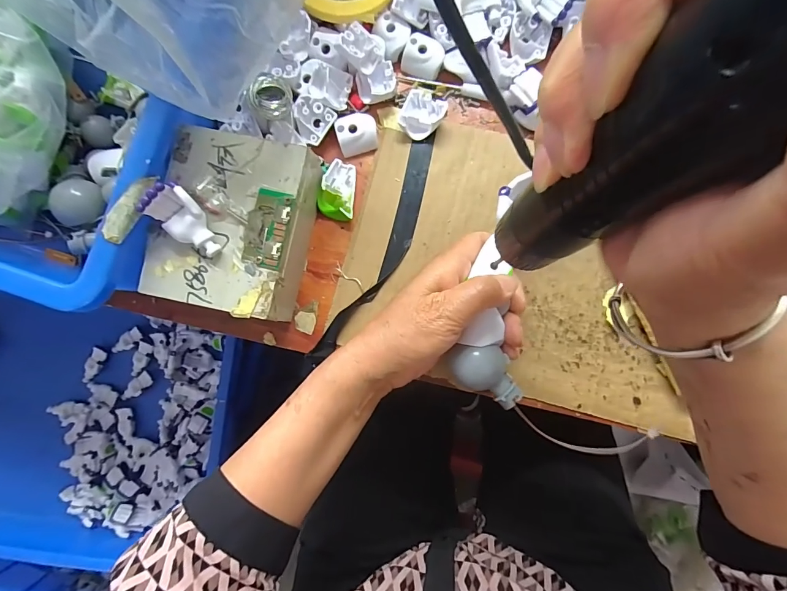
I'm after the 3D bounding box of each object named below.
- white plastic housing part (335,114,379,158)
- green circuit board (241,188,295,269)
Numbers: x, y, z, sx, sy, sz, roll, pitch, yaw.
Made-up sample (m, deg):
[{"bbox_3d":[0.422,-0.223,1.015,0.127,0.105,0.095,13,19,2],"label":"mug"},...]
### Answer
[{"bbox_3d":[-0.028,-0.127,0.303,0.030,0.010,0.026,-17,84,1],"label":"white plastic housing part"},{"bbox_3d":[-0.084,-0.045,0.258,0.026,0.004,0.051,12,86,4],"label":"green circuit board"}]

